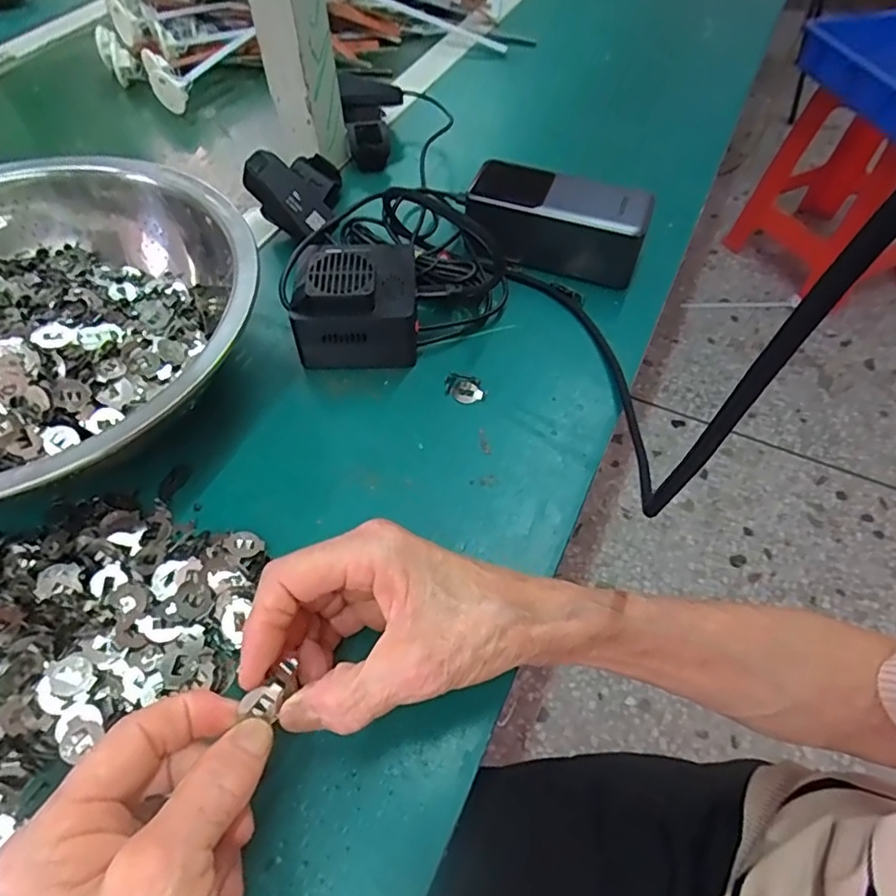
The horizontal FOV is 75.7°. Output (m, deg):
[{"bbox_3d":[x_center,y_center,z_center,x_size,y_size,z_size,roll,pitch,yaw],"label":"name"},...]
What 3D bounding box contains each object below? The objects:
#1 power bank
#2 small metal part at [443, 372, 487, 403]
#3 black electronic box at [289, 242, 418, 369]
[{"bbox_3d":[0.079,-0.165,0.423,0.126,0.052,0.052,19,57,11],"label":"power bank"},{"bbox_3d":[0.011,-0.039,0.371,0.027,0.004,0.020,9,56,7],"label":"small metal part"},{"bbox_3d":[-0.059,-0.099,0.378,0.076,0.057,0.076,-1,56,-2],"label":"black electronic box"}]

